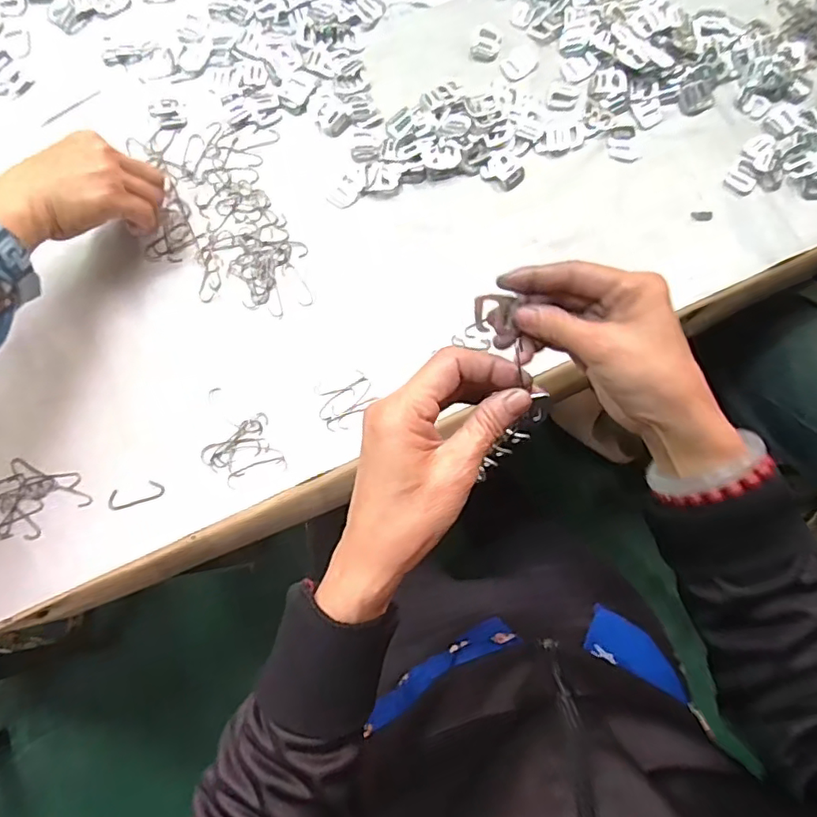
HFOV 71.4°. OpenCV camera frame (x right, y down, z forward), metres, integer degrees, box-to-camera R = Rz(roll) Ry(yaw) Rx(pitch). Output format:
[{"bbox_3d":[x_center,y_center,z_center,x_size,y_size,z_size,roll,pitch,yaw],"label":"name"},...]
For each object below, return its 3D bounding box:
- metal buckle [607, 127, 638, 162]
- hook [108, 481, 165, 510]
[{"bbox_3d":[0.198,-0.246,0.527,0.029,0.006,0.033,0,77,-1],"label":"metal buckle"},{"bbox_3d":[-0.215,0.068,0.447,0.044,0.004,0.016,-14,78,-4],"label":"hook"}]

